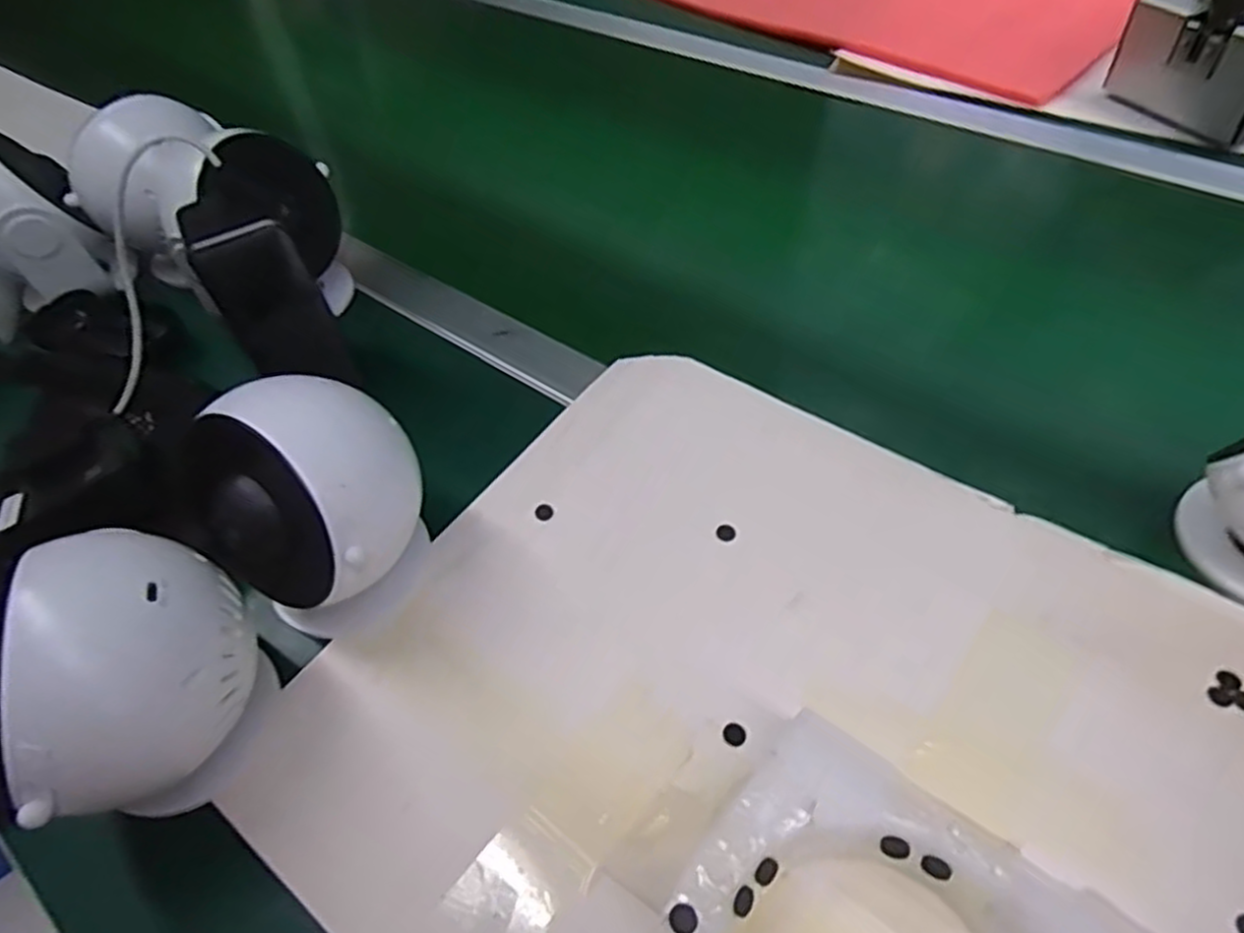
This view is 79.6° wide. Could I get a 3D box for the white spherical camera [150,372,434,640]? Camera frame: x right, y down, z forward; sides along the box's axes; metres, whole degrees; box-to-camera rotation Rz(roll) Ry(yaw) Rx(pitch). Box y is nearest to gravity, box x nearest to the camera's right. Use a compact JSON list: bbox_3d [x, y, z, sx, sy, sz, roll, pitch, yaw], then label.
[{"bbox_3d":[-0.148,0.025,0.357,0.092,0.117,0.092,-3,50,3],"label":"white spherical camera"}]

